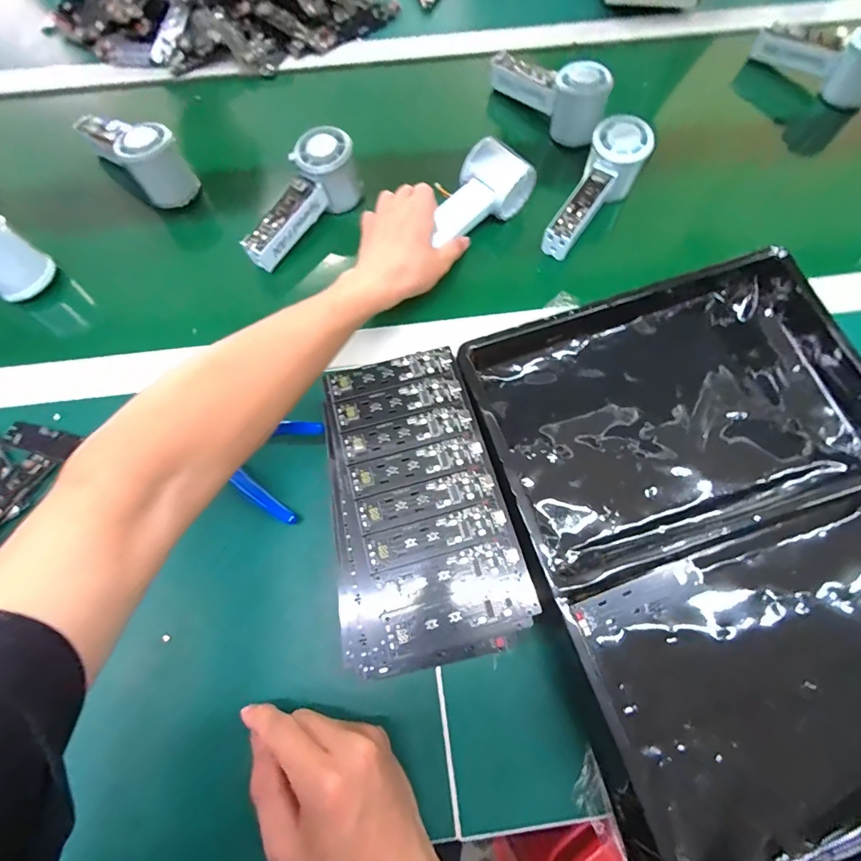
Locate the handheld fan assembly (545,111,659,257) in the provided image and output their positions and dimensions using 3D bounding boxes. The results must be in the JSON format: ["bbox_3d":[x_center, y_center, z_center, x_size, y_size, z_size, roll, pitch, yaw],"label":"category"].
[{"bbox_3d":[0.169,-0.251,0.452,0.057,0.065,0.157,35,71,12],"label":"handheld fan assembly"}]

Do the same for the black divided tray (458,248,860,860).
[{"bbox_3d":[0.208,0.067,0.299,0.285,0.053,0.367,-13,68,-7],"label":"black divided tray"}]

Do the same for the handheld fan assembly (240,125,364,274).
[{"bbox_3d":[-0.131,-0.229,0.456,0.050,0.070,0.157,35,87,12],"label":"handheld fan assembly"}]

